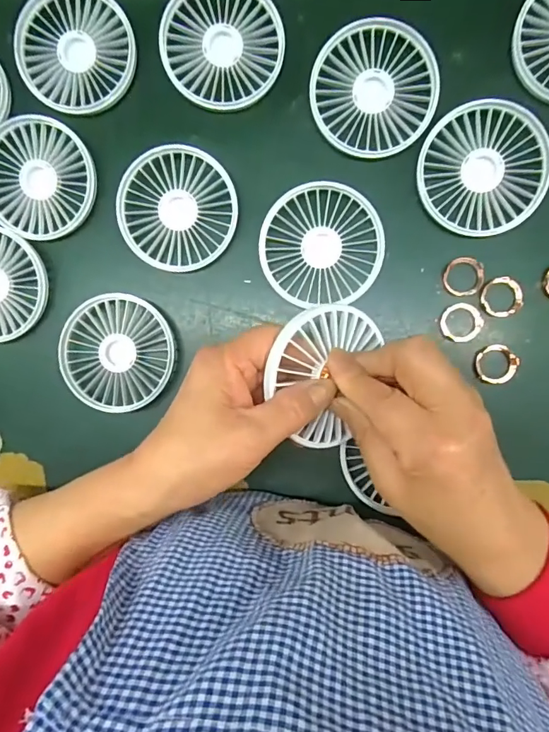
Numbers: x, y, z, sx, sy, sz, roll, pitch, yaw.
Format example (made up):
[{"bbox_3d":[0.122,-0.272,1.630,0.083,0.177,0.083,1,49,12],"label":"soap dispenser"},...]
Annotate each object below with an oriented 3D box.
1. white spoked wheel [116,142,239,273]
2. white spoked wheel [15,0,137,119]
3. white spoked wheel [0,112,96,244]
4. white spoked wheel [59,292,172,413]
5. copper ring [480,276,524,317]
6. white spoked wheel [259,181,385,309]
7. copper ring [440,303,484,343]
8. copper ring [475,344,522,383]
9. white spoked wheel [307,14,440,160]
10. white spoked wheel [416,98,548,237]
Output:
[{"bbox_3d":[-0.072,-0.116,0.354,0.086,0.013,0.085,0,92,6],"label":"white spoked wheel"},{"bbox_3d":[-0.150,-0.238,0.360,0.085,0.013,0.095,-31,89,6],"label":"white spoked wheel"},{"bbox_3d":[-0.181,-0.143,0.364,0.086,0.010,0.087,0,92,6],"label":"white spoked wheel"},{"bbox_3d":[-0.121,-0.010,0.366,0.081,0.011,0.087,0,92,6],"label":"white spoked wheel"},{"bbox_3d":[0.163,-0.049,0.340,0.029,0.008,0.028,0,92,6],"label":"copper ring"},{"bbox_3d":[0.034,-0.088,0.348,0.085,0.013,0.084,0,92,6],"label":"white spoked wheel"},{"bbox_3d":[0.134,-0.031,0.344,0.028,0.005,0.028,0,92,6],"label":"copper ring"},{"bbox_3d":[0.160,-0.001,0.342,0.028,0.005,0.028,0,92,6],"label":"copper ring"},{"bbox_3d":[0.070,-0.194,0.336,0.084,0.014,0.085,0,92,6],"label":"white spoked wheel"},{"bbox_3d":[0.145,-0.137,0.330,0.085,0.011,0.085,0,92,6],"label":"white spoked wheel"}]

